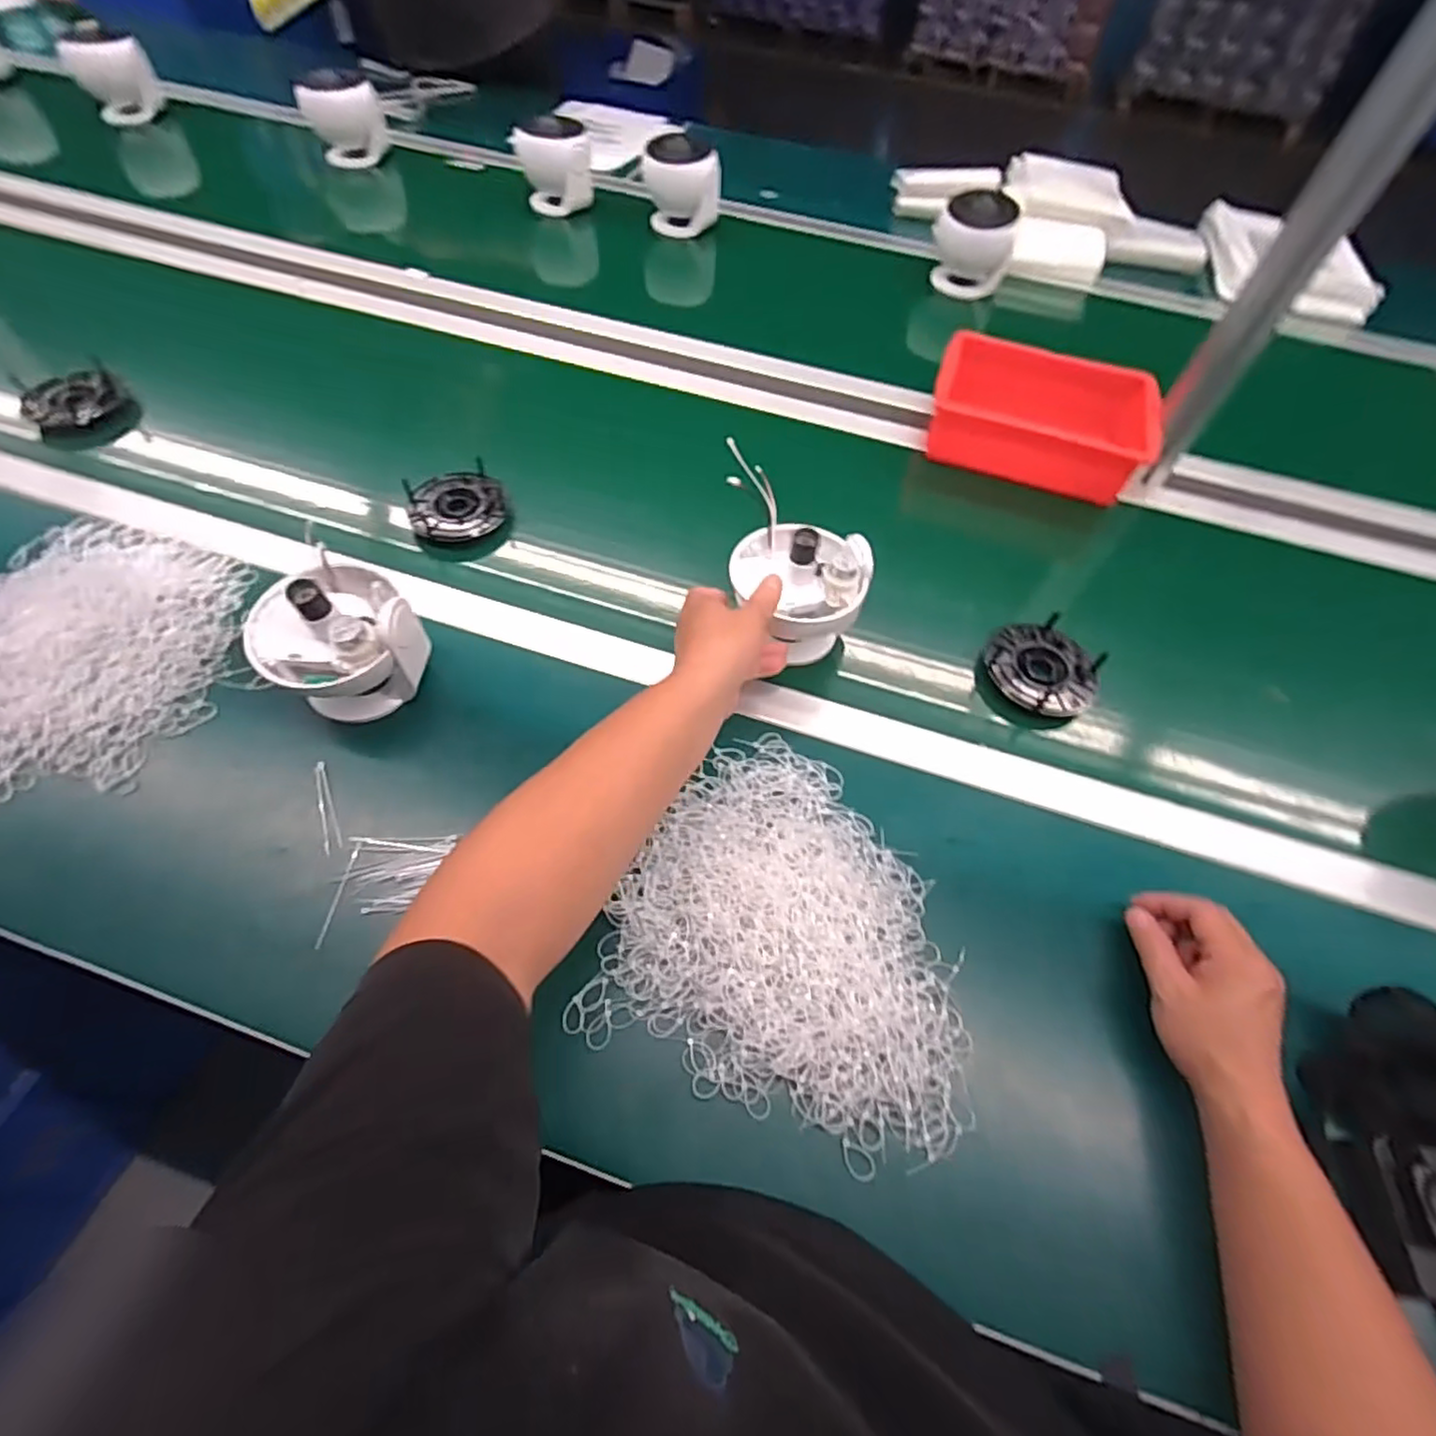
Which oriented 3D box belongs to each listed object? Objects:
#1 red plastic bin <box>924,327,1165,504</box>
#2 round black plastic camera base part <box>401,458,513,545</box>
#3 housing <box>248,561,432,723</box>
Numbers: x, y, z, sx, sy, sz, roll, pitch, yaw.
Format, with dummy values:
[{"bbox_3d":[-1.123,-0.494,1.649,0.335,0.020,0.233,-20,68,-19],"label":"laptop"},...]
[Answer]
[{"bbox_3d":[0.385,-0.366,0.808,0.250,0.070,0.179,18,58,7],"label":"red plastic bin"},{"bbox_3d":[-0.273,-0.222,0.701,0.096,0.018,0.096,-23,62,-18],"label":"round black plastic camera base part"},{"bbox_3d":[-0.315,-0.067,0.552,0.119,0.101,0.116,-35,66,-23],"label":"housing"}]

